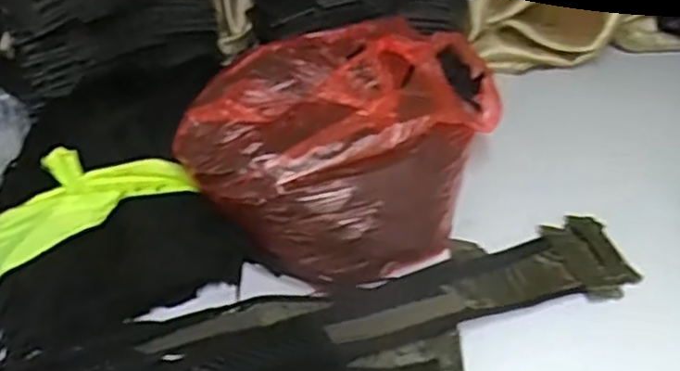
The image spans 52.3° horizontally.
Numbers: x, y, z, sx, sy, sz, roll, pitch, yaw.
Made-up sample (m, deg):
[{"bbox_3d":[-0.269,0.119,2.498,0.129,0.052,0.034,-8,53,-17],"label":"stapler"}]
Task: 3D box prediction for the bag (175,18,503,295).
[{"bbox_3d":[0.011,-0.051,0.718,0.249,0.141,0.292,19,45,22],"label":"bag"}]

